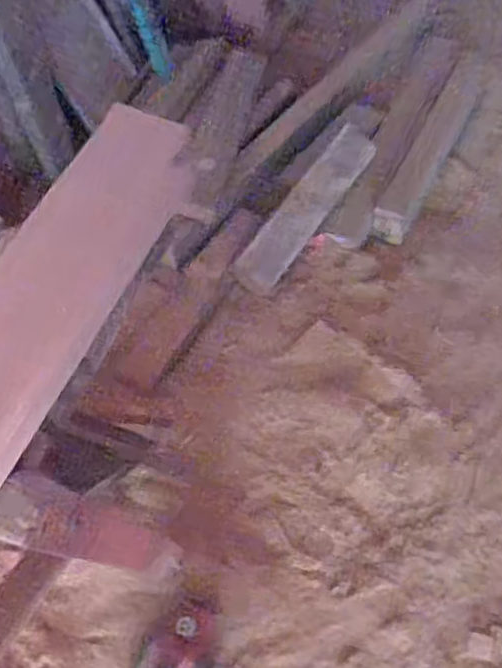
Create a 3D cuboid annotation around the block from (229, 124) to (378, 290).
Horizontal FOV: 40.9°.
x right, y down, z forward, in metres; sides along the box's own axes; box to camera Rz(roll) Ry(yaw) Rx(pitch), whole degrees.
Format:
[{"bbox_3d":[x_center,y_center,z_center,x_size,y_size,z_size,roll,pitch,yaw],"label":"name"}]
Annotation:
[{"bbox_3d":[0.128,-0.292,1.572,0.103,0.021,0.440,37,88,2],"label":"block"}]

